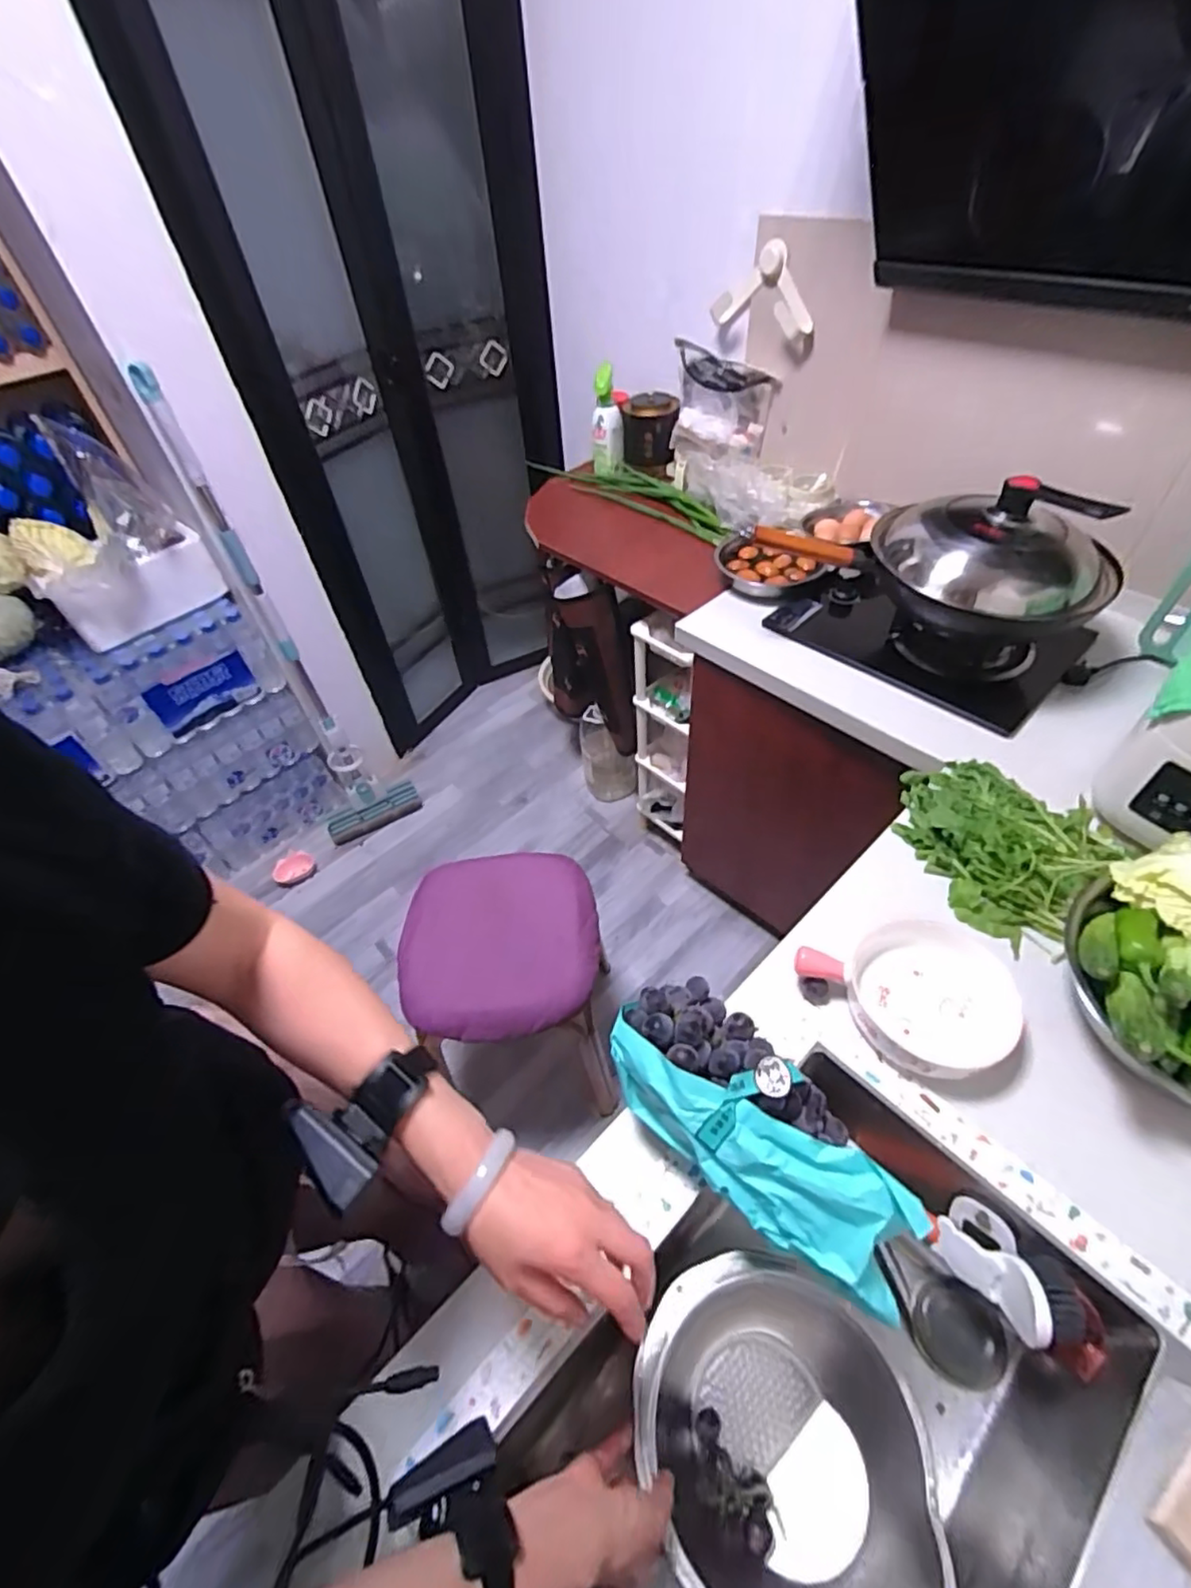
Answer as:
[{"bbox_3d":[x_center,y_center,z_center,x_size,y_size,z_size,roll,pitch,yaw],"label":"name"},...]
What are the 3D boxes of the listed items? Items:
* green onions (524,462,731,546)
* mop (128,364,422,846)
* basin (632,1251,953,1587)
[{"bbox_3d":[0.072,-0.722,1.492,0.105,0.055,0.650,-38,60,-24],"label":"green onions"},{"bbox_3d":[-0.707,-0.319,1.491,0.250,1.140,0.231,-24,55,-16],"label":"mop"},{"bbox_3d":[0.148,0.542,0.544,0.222,0.142,0.216,-1,52,1],"label":"basin"}]

